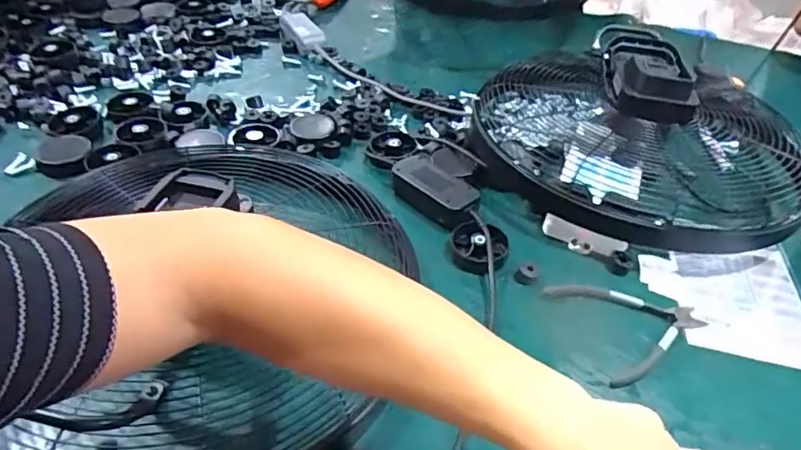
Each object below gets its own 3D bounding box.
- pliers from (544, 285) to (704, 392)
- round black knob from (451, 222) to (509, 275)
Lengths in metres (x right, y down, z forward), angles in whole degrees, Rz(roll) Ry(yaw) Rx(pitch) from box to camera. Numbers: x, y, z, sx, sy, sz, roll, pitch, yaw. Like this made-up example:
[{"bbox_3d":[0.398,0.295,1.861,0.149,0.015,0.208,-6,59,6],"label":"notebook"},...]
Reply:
[{"bbox_3d":[0.247,0.099,0.589,0.143,0.015,0.129,-14,45,-18],"label":"pliers"},{"bbox_3d":[0.092,0.025,0.645,0.065,0.029,0.065,3,42,-1],"label":"round black knob"}]

